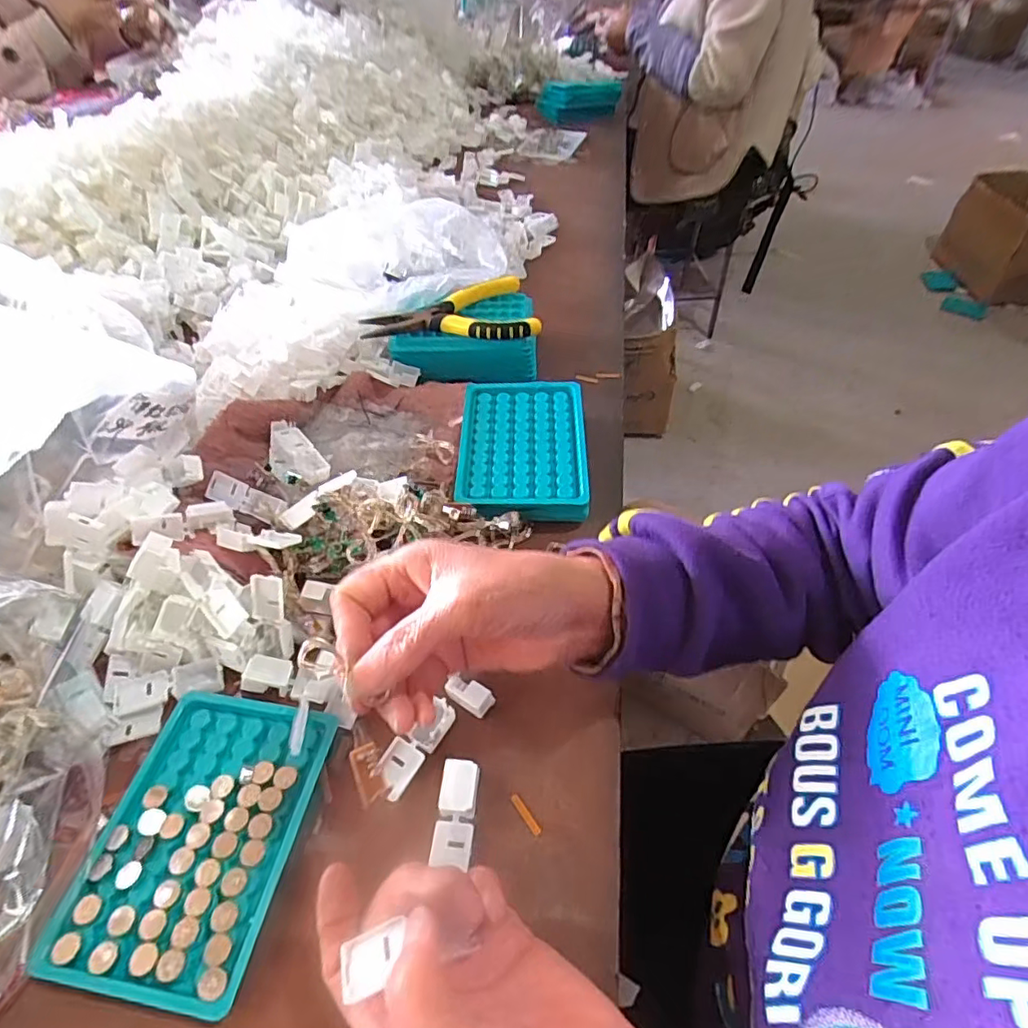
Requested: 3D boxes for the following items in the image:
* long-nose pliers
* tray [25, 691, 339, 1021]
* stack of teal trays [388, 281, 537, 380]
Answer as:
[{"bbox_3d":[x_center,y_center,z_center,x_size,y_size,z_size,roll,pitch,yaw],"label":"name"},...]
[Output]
[{"bbox_3d":[-0.059,-0.190,0.537,0.155,0.029,0.091,0,52,-6],"label":"long-nose pliers"},{"bbox_3d":[-0.156,0.156,0.290,0.093,0.015,0.130,8,49,7],"label":"tray"},{"bbox_3d":[-0.045,-0.172,0.552,0.136,0.040,0.091,-3,49,-2],"label":"stack of teal trays"}]

